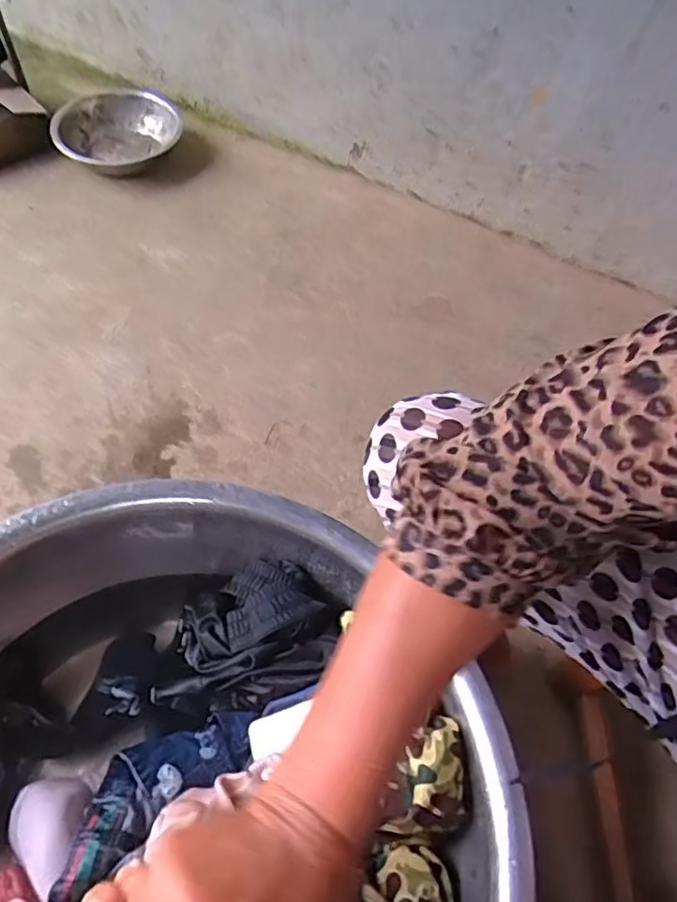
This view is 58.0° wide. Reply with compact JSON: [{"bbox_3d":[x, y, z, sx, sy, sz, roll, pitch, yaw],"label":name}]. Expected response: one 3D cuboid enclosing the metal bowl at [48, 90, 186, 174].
[{"bbox_3d":[-0.474,-0.688,1.324,0.251,0.071,0.260,-4,58,-7],"label":"metal bowl"}]

